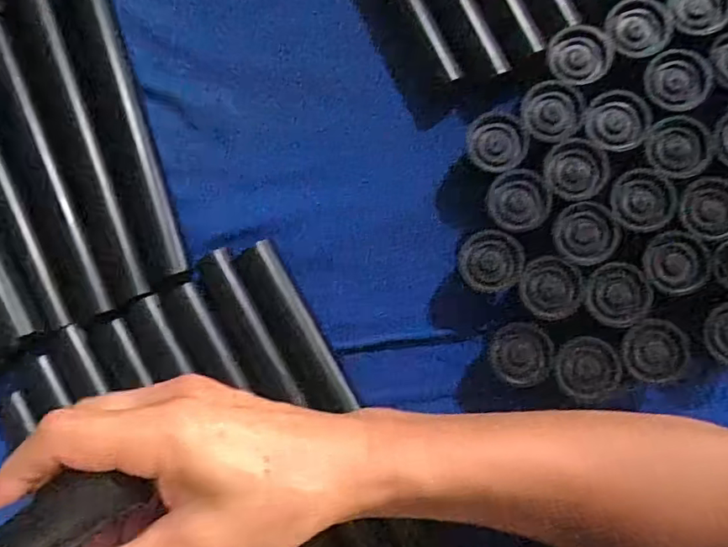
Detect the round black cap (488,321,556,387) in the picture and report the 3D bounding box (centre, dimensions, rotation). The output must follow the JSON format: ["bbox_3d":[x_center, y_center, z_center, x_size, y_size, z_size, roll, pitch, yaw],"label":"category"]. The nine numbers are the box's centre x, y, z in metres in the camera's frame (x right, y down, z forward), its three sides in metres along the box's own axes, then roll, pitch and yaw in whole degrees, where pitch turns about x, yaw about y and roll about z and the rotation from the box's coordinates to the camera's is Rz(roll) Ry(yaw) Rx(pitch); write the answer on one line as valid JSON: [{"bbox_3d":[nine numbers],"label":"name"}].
[{"bbox_3d":[0.088,0.045,0.295,0.033,0.008,0.033,0,86,5],"label":"round black cap"}]

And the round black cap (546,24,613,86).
[{"bbox_3d":[0.123,-0.125,0.302,0.033,0.006,0.036,3,87,5],"label":"round black cap"}]

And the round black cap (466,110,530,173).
[{"bbox_3d":[0.076,-0.076,0.305,0.032,0.007,0.036,-29,84,3],"label":"round black cap"}]

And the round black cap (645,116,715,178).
[{"bbox_3d":[0.173,-0.069,0.290,0.033,0.004,0.032,0,86,5],"label":"round black cap"}]

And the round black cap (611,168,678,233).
[{"bbox_3d":[0.154,-0.040,0.291,0.035,0.004,0.034,0,86,5],"label":"round black cap"}]

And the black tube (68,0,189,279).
[{"bbox_3d":[-0.156,-0.114,0.342,0.027,0.022,0.239,-17,85,4],"label":"black tube"}]

